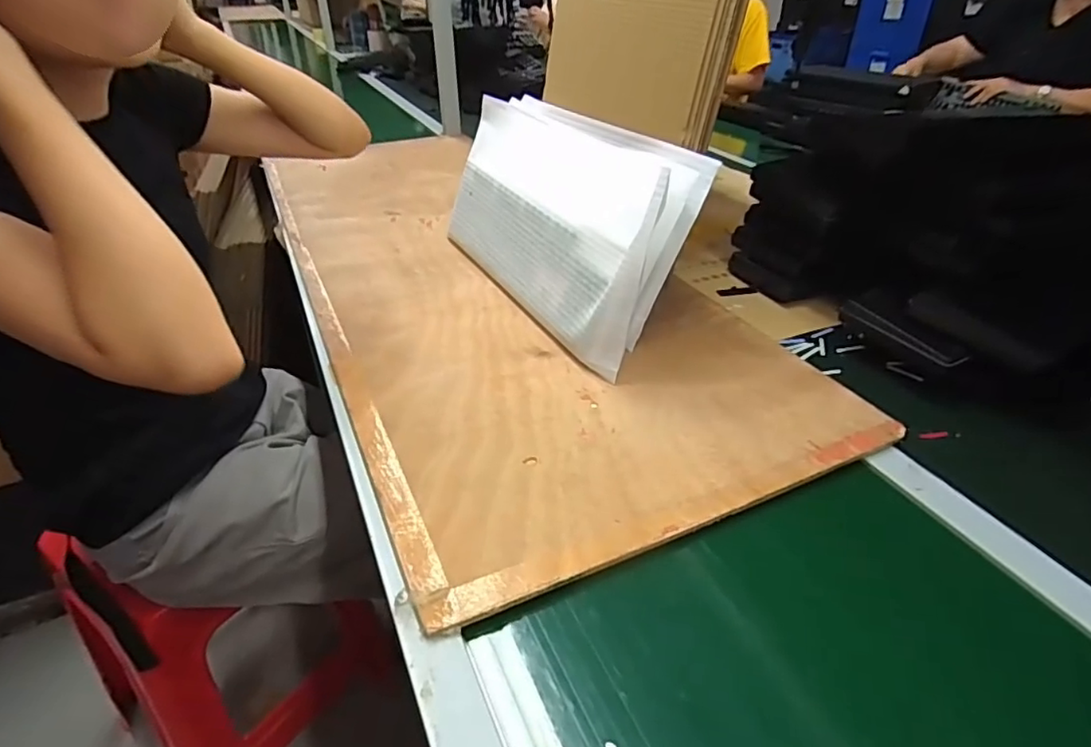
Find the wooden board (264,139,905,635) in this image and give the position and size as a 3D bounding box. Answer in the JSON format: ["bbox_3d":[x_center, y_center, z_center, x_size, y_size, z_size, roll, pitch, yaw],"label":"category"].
[{"bbox_3d":[-0.122,-0.192,0.933,0.475,0.020,1.186,-15,38,-21],"label":"wooden board"}]

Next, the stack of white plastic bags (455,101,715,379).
[{"bbox_3d":[0.008,-0.218,0.792,0.095,0.244,0.499,10,25,-36],"label":"stack of white plastic bags"}]

